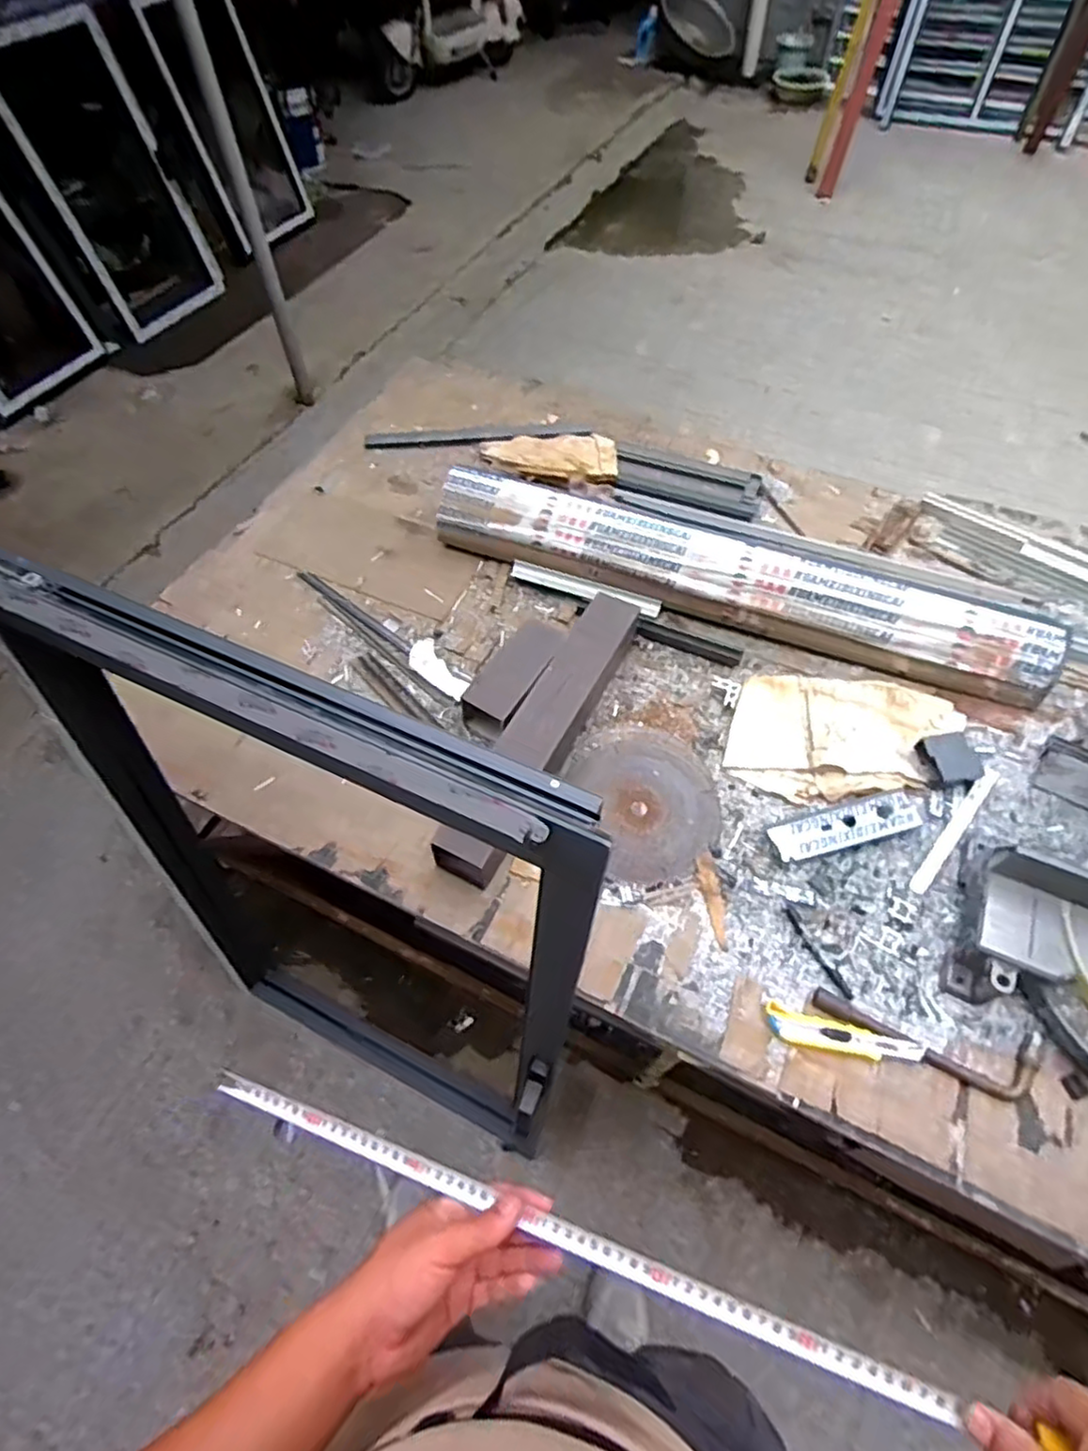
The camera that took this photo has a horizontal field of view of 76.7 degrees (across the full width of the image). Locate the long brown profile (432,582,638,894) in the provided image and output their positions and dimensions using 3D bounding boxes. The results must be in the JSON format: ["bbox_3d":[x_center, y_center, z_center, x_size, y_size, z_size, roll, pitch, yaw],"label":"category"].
[{"bbox_3d":[0.003,-0.004,1.041,0.086,0.089,0.517,22,61,15],"label":"long brown profile"}]

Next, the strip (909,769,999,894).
[{"bbox_3d":[0.591,0.146,0.984,0.022,0.010,0.235,37,66,22],"label":"strip"}]

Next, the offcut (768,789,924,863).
[{"bbox_3d":[0.436,0.141,0.987,0.212,0.020,0.056,-12,59,-6],"label":"offcut"}]

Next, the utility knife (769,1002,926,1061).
[{"bbox_3d":[0.366,0.378,0.837,0.175,0.015,0.041,9,59,7],"label":"utility knife"}]

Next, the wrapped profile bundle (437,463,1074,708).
[{"bbox_3d":[0.304,-0.253,1.182,1.050,0.107,0.119,18,60,12],"label":"wrapped profile bundle"}]

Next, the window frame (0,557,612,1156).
[{"bbox_3d":[-0.340,0.312,1.066,0.777,1.211,0.077,22,52,14],"label":"window frame"}]

